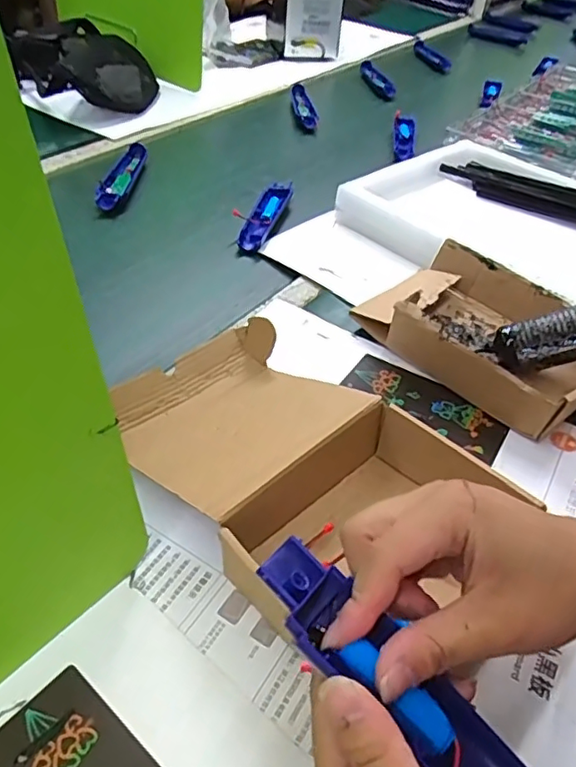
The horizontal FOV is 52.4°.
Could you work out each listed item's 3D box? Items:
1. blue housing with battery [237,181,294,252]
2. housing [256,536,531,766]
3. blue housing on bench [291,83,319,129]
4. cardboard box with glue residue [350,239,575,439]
[{"bbox_3d":[-0.029,-0.215,0.756,0.036,0.033,0.155,14,44,7],"label":"blue housing with battery"},{"bbox_3d":[0.053,0.132,0.229,0.169,0.023,0.035,43,51,8],"label":"housing"},{"bbox_3d":[0.029,-0.502,1.057,0.035,0.023,0.173,-1,44,-9],"label":"blue housing on bench"},{"bbox_3d":[0.188,-0.050,0.562,0.155,0.059,0.218,-29,54,-32],"label":"cardboard box with glue residue"}]

